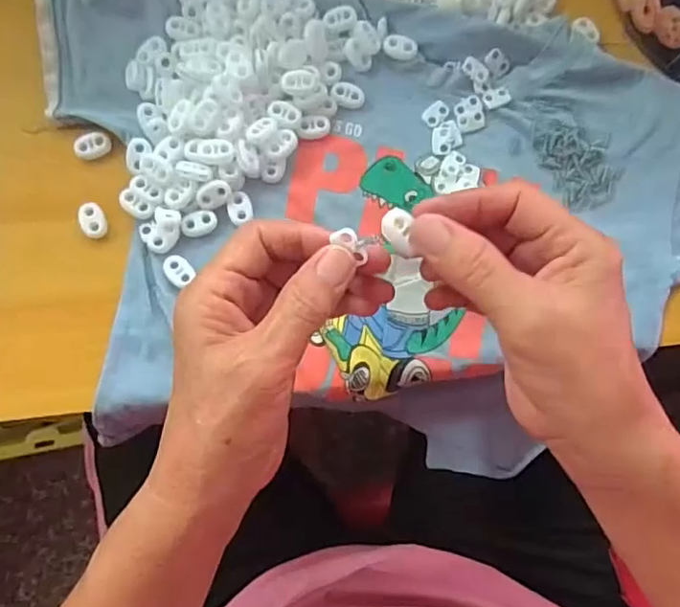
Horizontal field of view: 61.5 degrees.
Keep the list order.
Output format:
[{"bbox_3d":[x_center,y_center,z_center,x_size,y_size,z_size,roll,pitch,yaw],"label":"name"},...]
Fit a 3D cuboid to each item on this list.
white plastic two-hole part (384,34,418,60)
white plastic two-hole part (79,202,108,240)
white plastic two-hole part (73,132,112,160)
[{"bbox_3d":[0.040,-0.170,0.378,0.022,0.005,0.015,22,82,-1],"label":"white plastic two-hole part"},{"bbox_3d":[-0.152,-0.052,0.353,0.015,0.007,0.021,-23,85,-7],"label":"white plastic two-hole part"},{"bbox_3d":[-0.157,-0.100,0.364,0.023,0.005,0.015,-27,86,-7],"label":"white plastic two-hole part"}]

